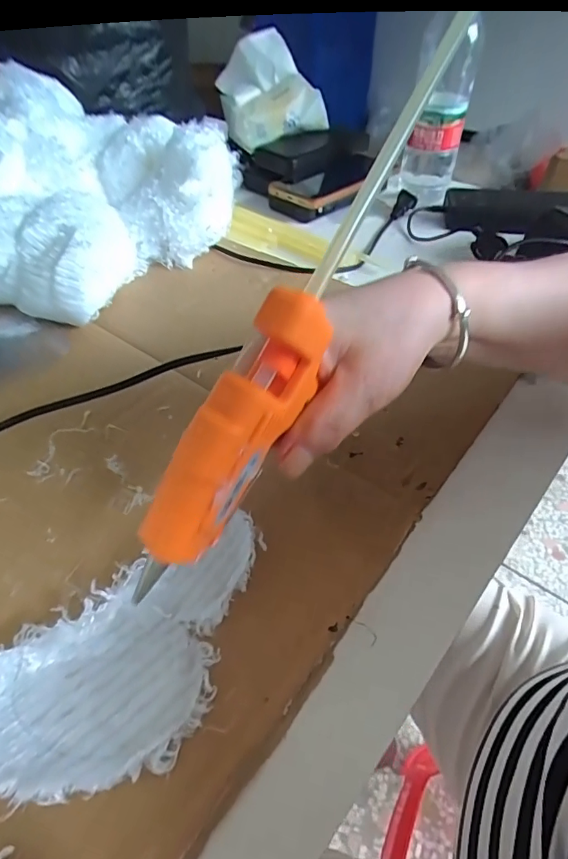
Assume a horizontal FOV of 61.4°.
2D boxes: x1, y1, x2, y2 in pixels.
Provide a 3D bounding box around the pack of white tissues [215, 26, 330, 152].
[{"bbox_3d":[-0.015,-0.440,0.615,0.116,0.100,0.119,-12,47,-10],"label":"pack of white tissues"}]

